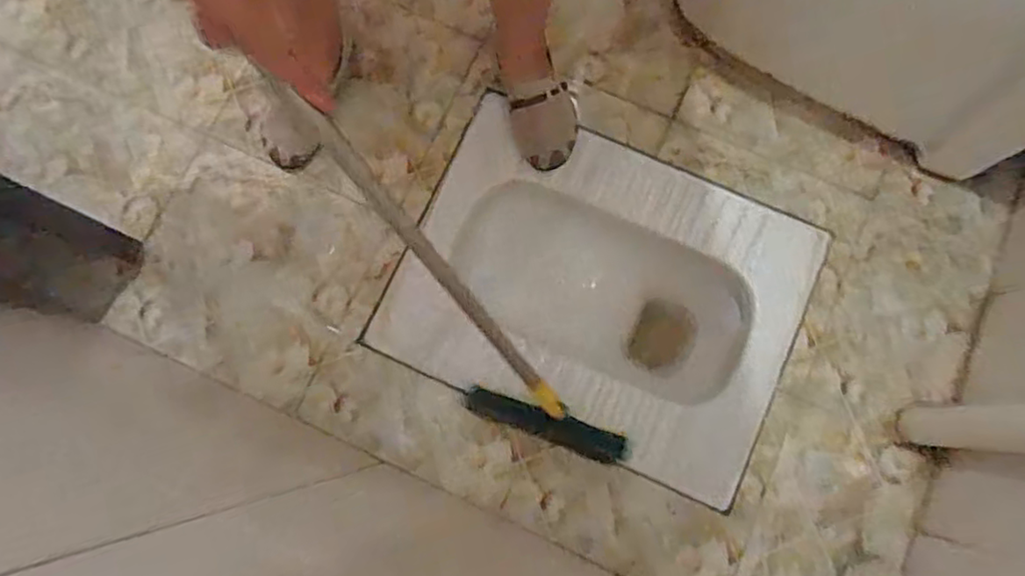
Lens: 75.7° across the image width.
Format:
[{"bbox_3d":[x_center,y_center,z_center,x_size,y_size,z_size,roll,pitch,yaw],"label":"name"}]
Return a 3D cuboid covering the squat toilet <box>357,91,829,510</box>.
[{"bbox_3d":[0.118,0.013,0.975,0.522,0.181,0.404,23,81,7],"label":"squat toilet"}]

